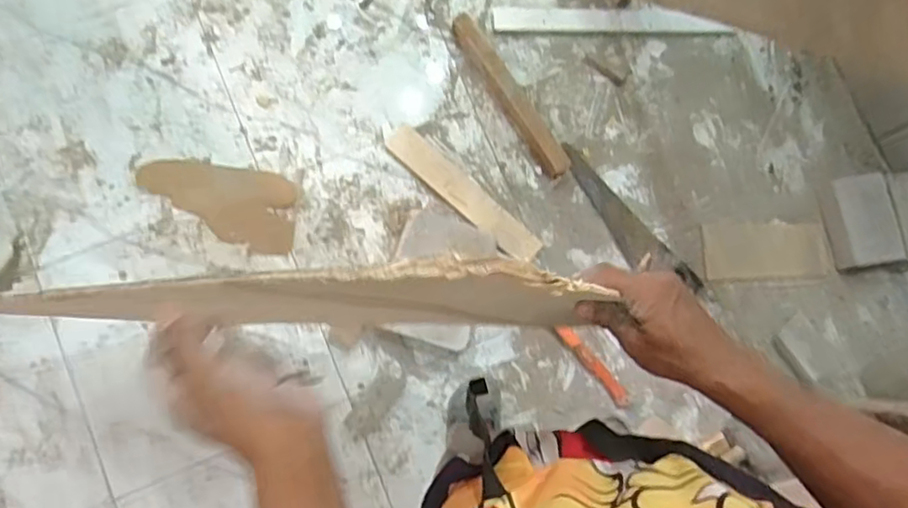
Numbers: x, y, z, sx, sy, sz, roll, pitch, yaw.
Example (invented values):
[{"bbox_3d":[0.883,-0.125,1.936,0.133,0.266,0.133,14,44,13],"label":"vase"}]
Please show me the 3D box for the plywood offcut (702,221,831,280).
[{"bbox_3d":[0.703,-0.010,1.402,0.276,0.011,0.125,-1,92,-2],"label":"plywood offcut"}]

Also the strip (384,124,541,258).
[{"bbox_3d":[0.022,-0.134,1.361,0.398,0.022,0.080,41,77,7],"label":"strip"}]

